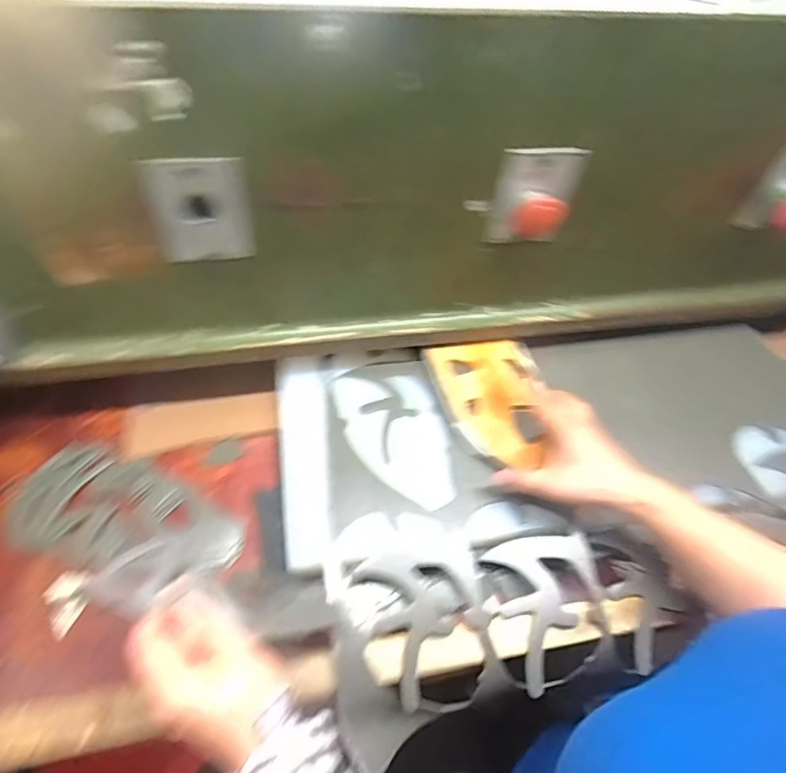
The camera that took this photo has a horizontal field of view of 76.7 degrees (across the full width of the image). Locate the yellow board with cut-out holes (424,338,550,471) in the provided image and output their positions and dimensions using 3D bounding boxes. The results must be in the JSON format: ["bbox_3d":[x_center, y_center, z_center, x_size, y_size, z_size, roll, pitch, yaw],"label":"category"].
[{"bbox_3d":[0.108,0.014,0.522,0.114,0.014,0.156,-11,59,-7],"label":"yellow board with cut-out holes"}]

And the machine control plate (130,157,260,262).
[{"bbox_3d":[-0.149,-0.136,0.386,0.074,0.083,0.015,-14,52,-15],"label":"machine control plate"}]

